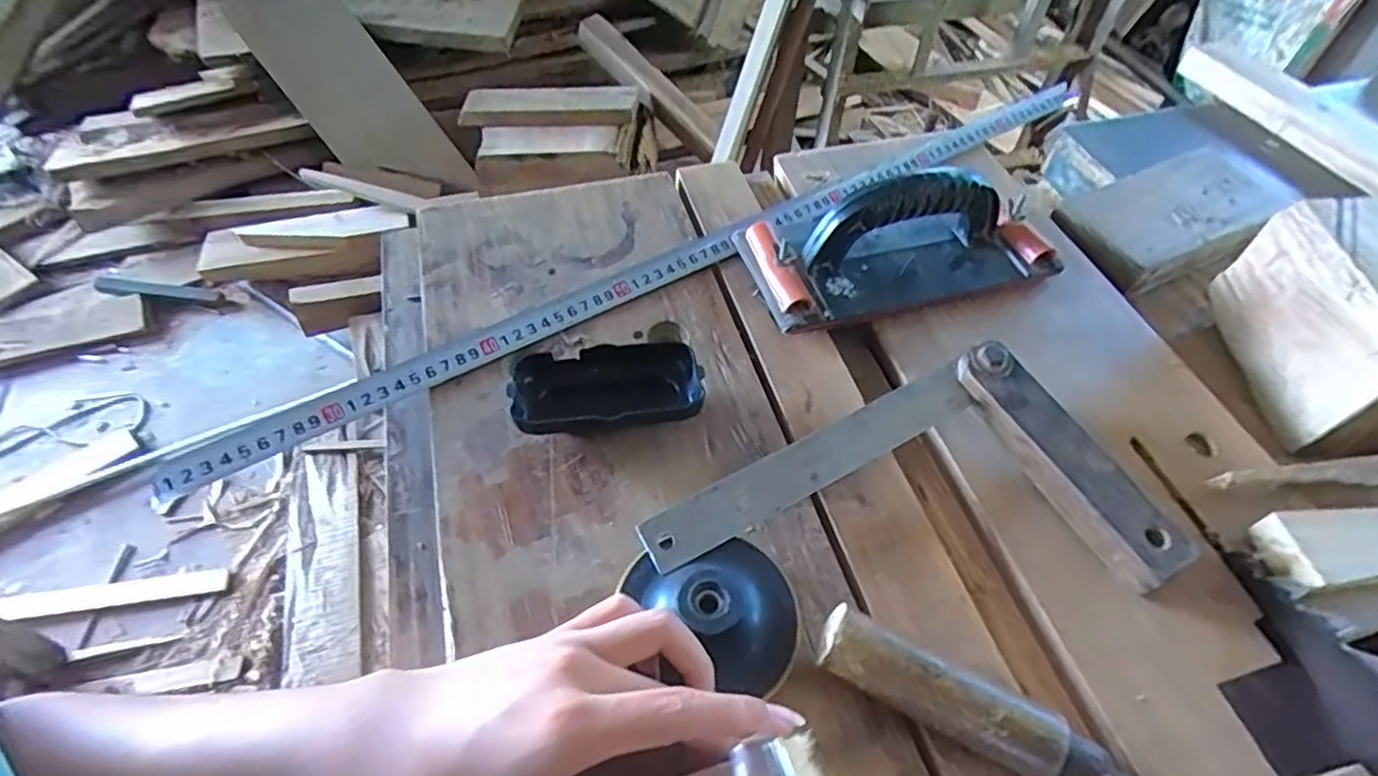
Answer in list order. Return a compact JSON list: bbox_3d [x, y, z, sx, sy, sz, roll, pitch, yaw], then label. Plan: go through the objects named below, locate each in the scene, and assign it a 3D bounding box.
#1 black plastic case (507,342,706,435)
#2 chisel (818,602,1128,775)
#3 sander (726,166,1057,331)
[{"bbox_3d":[-0.048,0.002,0.407,0.107,0.027,0.054,-6,53,-6],"label":"black plastic case"},{"bbox_3d":[0.175,0.163,0.288,0.250,0.035,0.027,22,55,15],"label":"chisel"},{"bbox_3d":[0.151,-0.109,0.474,0.216,0.071,0.099,-13,54,-11],"label":"sander"}]

